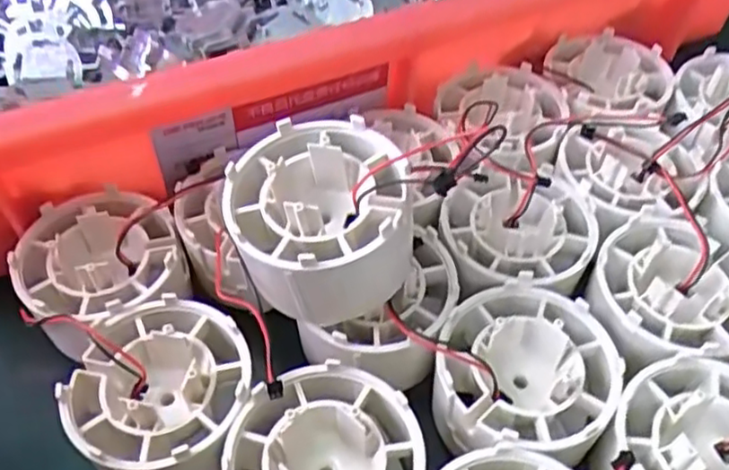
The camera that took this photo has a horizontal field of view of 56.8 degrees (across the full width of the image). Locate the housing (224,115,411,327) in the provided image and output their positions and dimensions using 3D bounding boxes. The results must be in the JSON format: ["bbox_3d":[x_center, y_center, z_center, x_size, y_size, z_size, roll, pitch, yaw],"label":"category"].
[{"bbox_3d":[-0.013,0.000,0.194,0.052,0.044,0.056,1,51,-1],"label":"housing"}]

